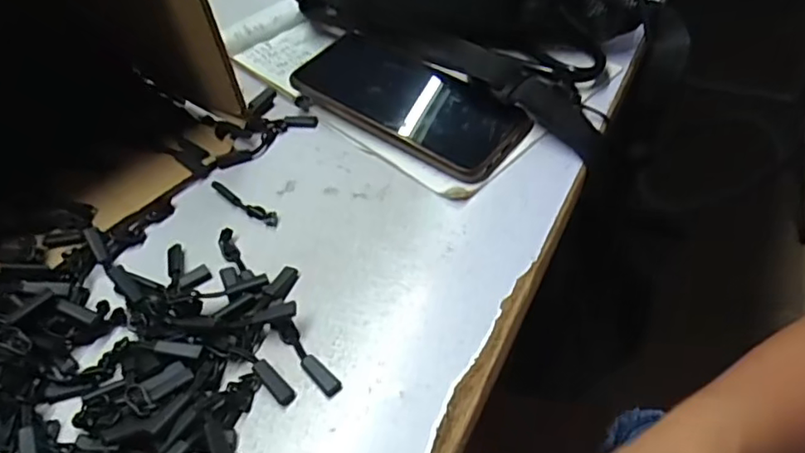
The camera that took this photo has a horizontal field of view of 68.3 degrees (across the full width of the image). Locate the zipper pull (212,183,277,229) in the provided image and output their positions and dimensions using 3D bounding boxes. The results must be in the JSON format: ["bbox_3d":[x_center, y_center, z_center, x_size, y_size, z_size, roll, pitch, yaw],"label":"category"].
[{"bbox_3d":[-0.102,-0.016,0.381,0.057,0.004,0.010,27,56,25],"label":"zipper pull"}]

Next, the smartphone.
[{"bbox_3d":[0.003,-0.089,0.415,0.163,0.010,0.068,31,64,19],"label":"smartphone"}]

